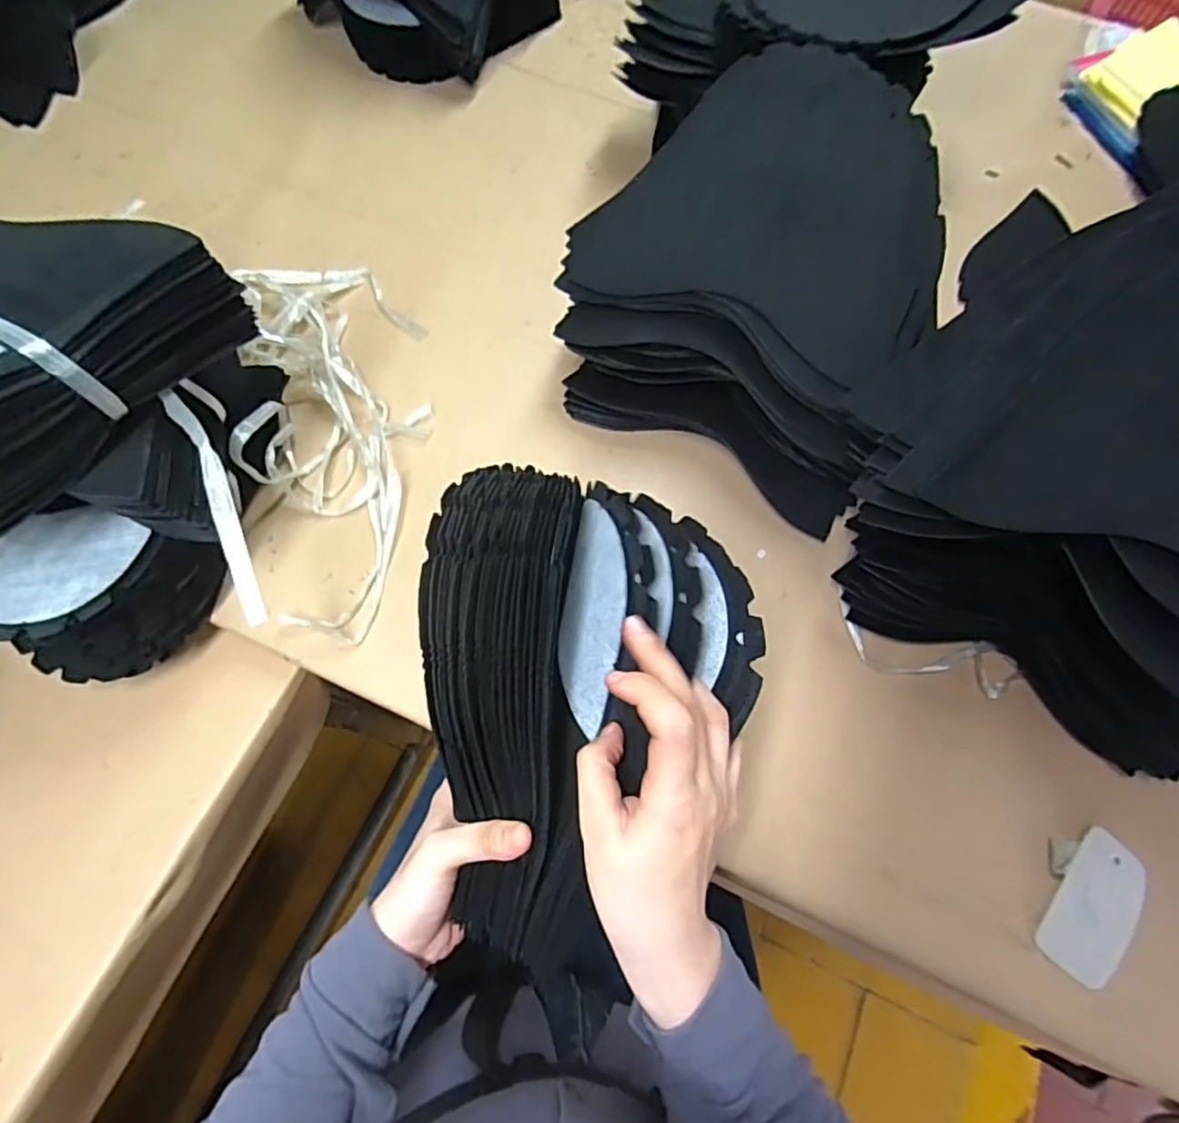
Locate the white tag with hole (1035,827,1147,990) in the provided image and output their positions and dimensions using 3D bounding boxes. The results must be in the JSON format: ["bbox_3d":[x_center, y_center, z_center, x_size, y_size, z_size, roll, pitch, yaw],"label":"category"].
[{"bbox_3d":[0.365,0.247,0.448,0.052,0.006,0.100,41,72,12],"label":"white tag with hole"}]

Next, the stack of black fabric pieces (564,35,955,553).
[{"bbox_3d":[0.137,-0.223,0.516,0.290,0.211,0.239,30,71,8],"label":"stack of black fabric pieces"}]

